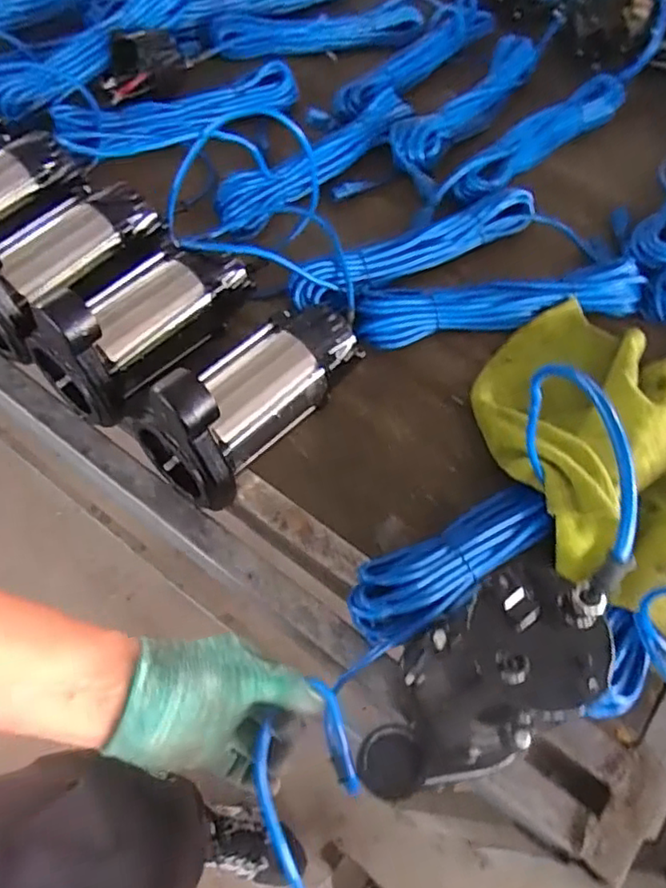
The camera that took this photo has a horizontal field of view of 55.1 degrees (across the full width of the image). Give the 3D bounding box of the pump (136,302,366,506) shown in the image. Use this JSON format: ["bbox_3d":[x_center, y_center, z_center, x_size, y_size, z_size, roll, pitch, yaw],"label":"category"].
[{"bbox_3d":[-0.079,-0.063,0.640,0.110,0.165,0.233,36,64,16],"label":"pump"}]

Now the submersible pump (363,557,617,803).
[{"bbox_3d":[0.089,0.181,0.456,0.131,0.247,0.104,-9,61,-8],"label":"submersible pump"}]

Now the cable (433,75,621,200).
[{"bbox_3d":[0.285,-0.435,0.912,0.380,0.037,0.059,-39,69,-22],"label":"cable"}]

